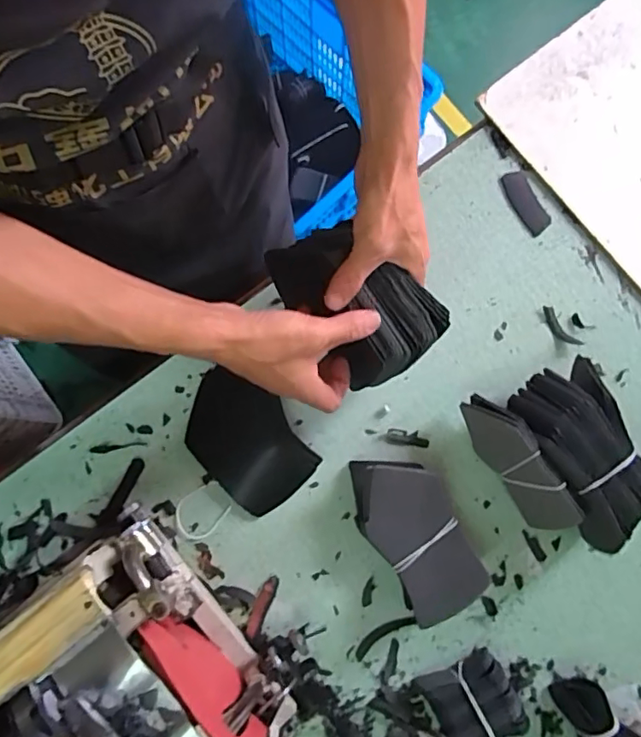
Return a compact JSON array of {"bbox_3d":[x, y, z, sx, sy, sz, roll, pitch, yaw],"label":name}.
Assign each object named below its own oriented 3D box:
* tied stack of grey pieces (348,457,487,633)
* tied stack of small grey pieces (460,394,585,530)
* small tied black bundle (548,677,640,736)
[{"bbox_3d":[0.084,0.148,0.508,0.087,0.040,0.148,-23,82,-2],"label":"tied stack of grey pieces"},{"bbox_3d":[0.181,0.089,0.509,0.015,0.077,0.137,-34,93,-23],"label":"tied stack of small grey pieces"},{"bbox_3d":[0.243,0.313,0.501,0.043,0.035,0.085,-38,83,-4],"label":"small tied black bundle"}]

